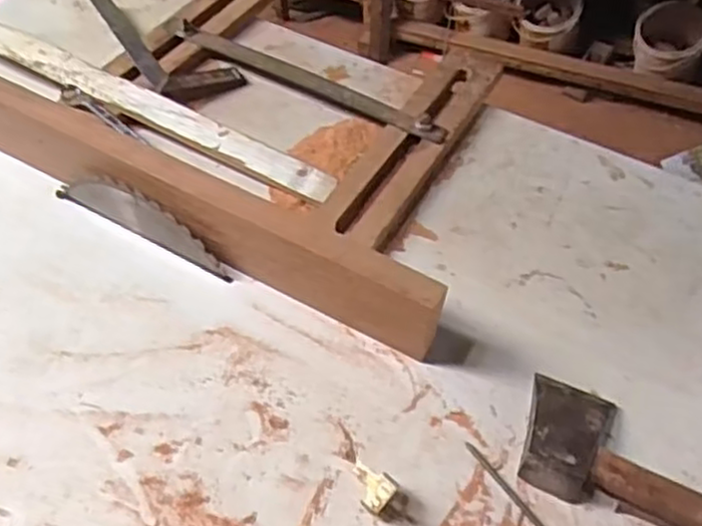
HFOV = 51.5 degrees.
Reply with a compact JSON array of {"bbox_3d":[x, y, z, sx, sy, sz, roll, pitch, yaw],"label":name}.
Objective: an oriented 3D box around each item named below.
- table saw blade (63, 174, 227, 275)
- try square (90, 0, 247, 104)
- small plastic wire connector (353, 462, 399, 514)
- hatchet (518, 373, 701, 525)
[{"bbox_3d":[-0.214,-0.050,0.734,0.190,0.066,0.009,26,55,16],"label":"table saw blade"},{"bbox_3d":[-0.234,-0.285,0.921,0.110,0.024,0.260,-27,54,-20],"label":"try square"},{"bbox_3d":[0.016,0.186,0.601,0.043,0.027,0.030,35,60,24],"label":"small plastic wire connector"},{"bbox_3d":[0.282,0.181,0.610,0.272,0.035,0.113,16,52,15],"label":"hatchet"}]

